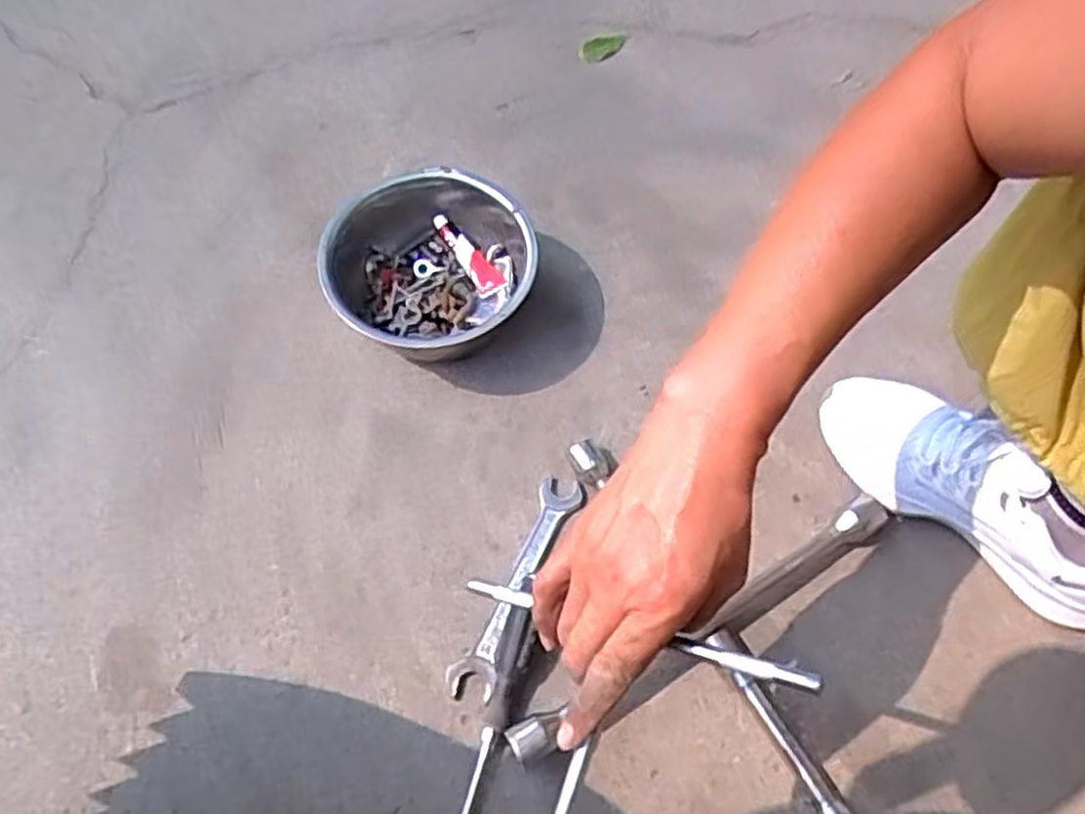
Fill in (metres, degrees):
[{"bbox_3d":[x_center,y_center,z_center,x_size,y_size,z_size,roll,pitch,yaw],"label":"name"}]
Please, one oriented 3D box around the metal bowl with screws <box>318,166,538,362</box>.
[{"bbox_3d":[-0.096,-0.115,0.683,0.171,0.102,0.169,1,65,-1],"label":"metal bowl with screws"}]

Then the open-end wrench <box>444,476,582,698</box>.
[{"bbox_3d":[-0.020,0.137,0.606,0.036,0.012,0.187,23,67,9],"label":"open-end wrench"}]

